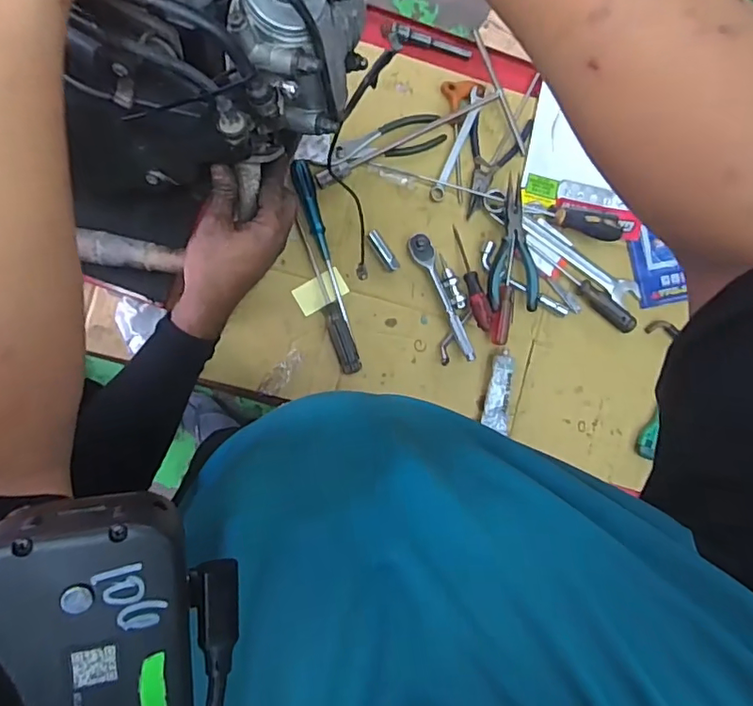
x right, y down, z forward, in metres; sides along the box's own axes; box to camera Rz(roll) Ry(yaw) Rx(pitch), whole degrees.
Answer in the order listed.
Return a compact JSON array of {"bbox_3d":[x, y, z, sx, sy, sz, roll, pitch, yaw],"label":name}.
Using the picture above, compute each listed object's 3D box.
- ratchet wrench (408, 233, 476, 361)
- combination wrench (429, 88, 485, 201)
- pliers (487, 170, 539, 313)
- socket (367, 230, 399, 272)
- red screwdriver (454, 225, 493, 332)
[{"bbox_3d":[0.100,-0.082,0.771,0.031,0.022,0.193,-28,93,-6],"label":"ratchet wrench"},{"bbox_3d":[0.117,-0.301,0.777,0.021,0.011,0.170,22,88,-6],"label":"combination wrench"},{"bbox_3d":[0.199,-0.154,0.770,0.075,0.028,0.183,2,90,-6],"label":"pliers"},{"bbox_3d":[0.010,-0.147,0.767,0.017,0.013,0.065,-36,94,-5],"label":"socket"},{"bbox_3d":[0.139,-0.109,0.775,0.023,0.028,0.157,-13,76,-6],"label":"red screwdriver"}]

